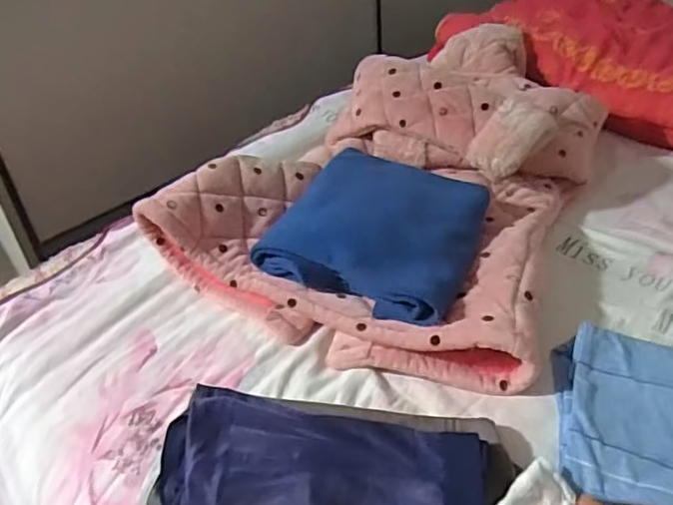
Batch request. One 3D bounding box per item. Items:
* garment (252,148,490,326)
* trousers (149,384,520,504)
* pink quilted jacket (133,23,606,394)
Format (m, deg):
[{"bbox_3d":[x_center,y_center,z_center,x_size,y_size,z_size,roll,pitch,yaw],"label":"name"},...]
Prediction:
[{"bbox_3d":[0.052,-0.036,0.689,0.213,0.068,0.211,15,42,26],"label":"garment"},{"bbox_3d":[-0.005,0.172,0.511,0.273,0.032,0.132,3,38,13],"label":"trousers"},{"bbox_3d":[0.131,-0.105,0.777,0.409,0.122,0.581,21,45,32],"label":"pink quilted jacket"}]

